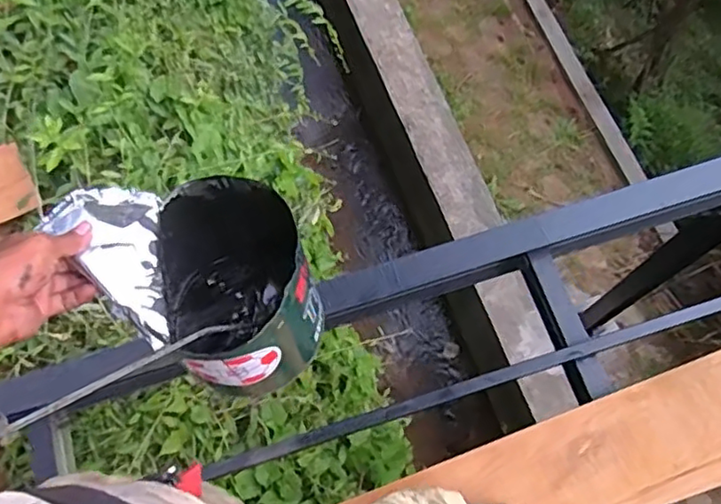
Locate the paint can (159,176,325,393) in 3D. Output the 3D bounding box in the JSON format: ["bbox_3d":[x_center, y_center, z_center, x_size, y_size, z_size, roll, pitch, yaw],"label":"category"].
[{"bbox_3d":[-0.137,0.041,0.723,0.174,0.206,0.203,-35,73,-10],"label":"paint can"}]

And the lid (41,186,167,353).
[{"bbox_3d":[-0.247,0.012,0.611,0.102,0.030,0.165,0,62,-26],"label":"lid"}]

